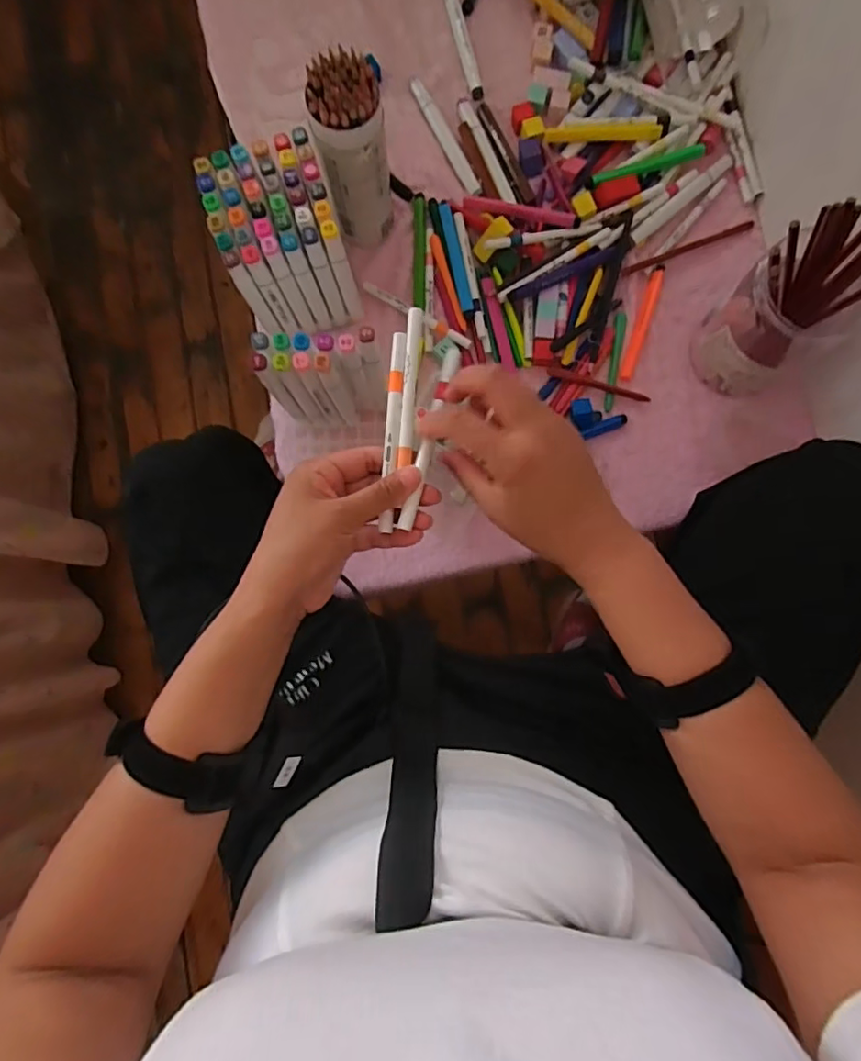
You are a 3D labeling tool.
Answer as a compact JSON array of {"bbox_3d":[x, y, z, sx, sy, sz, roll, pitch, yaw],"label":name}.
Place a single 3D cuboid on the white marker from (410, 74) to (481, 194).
[{"bbox_3d":[0.017,-0.434,0.624,0.016,0.013,0.154,-26,85,2],"label":"white marker"}]

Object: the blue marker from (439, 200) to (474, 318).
[{"bbox_3d":[0.028,-0.292,0.609,0.013,0.011,0.133,-12,85,-1],"label":"blue marker"}]

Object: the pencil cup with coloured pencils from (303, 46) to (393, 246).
[{"bbox_3d":[-0.068,-0.349,0.545,0.061,0.180,0.064,0,85,0],"label":"pencil cup with coloured pencils"}]

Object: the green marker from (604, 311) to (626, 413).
[{"bbox_3d":[0.196,-0.180,0.604,0.012,0.006,0.108,9,85,1],"label":"green marker"}]

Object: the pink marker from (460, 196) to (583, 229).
[{"bbox_3d":[0.096,-0.339,0.605,0.123,0.015,0.015,14,85,1],"label":"pink marker"}]

